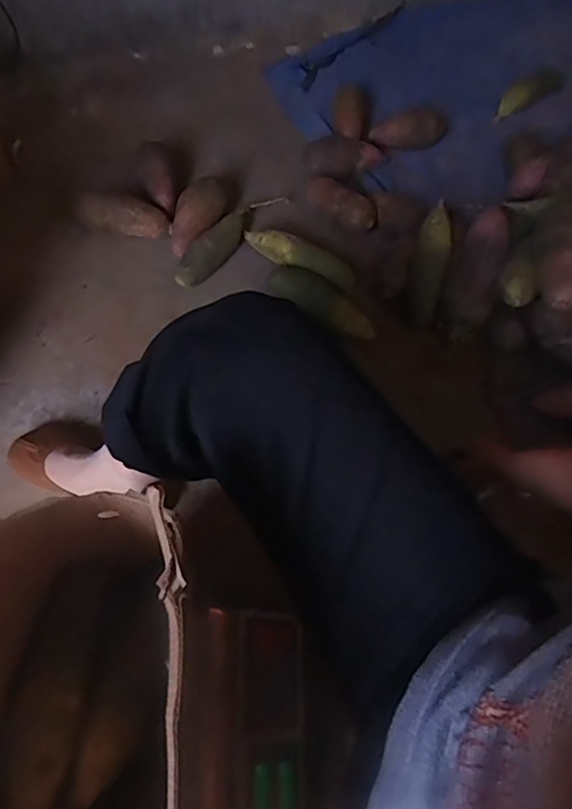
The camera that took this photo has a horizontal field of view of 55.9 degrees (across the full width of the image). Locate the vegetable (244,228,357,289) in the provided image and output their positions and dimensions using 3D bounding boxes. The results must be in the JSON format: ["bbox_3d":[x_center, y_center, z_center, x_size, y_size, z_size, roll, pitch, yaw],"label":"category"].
[{"bbox_3d":[0.025,-0.266,0.952,0.213,0.038,0.051,28,64,9],"label":"vegetable"}]

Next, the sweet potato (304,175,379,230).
[{"bbox_3d":[0.099,-0.377,1.004,0.154,0.051,0.065,35,65,12],"label":"sweet potato"}]

